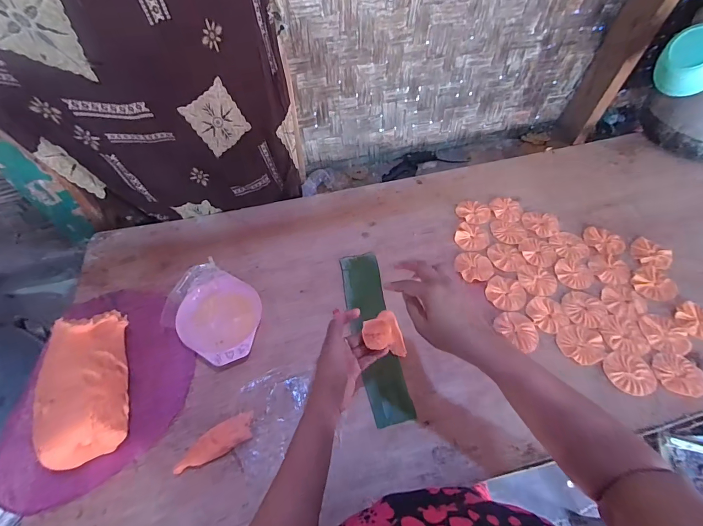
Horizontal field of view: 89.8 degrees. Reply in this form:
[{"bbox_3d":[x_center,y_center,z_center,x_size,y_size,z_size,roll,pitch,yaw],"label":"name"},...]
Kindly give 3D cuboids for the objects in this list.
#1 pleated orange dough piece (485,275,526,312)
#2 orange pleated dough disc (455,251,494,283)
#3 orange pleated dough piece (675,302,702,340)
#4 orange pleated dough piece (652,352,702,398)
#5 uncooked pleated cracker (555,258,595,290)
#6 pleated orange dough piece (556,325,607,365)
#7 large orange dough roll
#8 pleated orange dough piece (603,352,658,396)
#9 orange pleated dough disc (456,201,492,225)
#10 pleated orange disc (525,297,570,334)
[{"bbox_3d":[0.301,0.057,0.684,0.073,0.004,0.075,36,63,24],"label":"pleated orange dough piece"},{"bbox_3d":[0.251,0.005,0.721,0.072,0.006,0.076,-1,54,1],"label":"orange pleated dough disc"},{"bbox_3d":[0.635,0.105,0.642,0.074,0.010,0.074,-30,59,-18],"label":"orange pleated dough piece"},{"bbox_3d":[0.546,0.185,0.587,0.073,0.006,0.071,-1,54,1],"label":"orange pleated dough piece"},{"bbox_3d":[0.449,0.023,0.709,0.072,0.006,0.067,22,58,17],"label":"uncooked pleated cracker"},{"bbox_3d":[0.407,0.142,0.624,0.084,0.005,0.072,-14,55,-8],"label":"pleated orange dough piece"},{"bbox_3d":[-0.400,0.180,0.535,0.092,0.110,0.222,-20,56,-12],"label":"large orange dough roll"},{"bbox_3d":[0.468,0.184,0.592,0.075,0.004,0.072,1,54,2],"label":"pleated orange dough piece"},{"bbox_3d":[0.279,-0.115,0.805,0.075,0.007,0.068,18,57,14],"label":"orange pleated dough disc"},{"bbox_3d":[0.366,0.093,0.659,0.069,0.005,0.069,-1,54,1],"label":"pleated orange disc"}]

